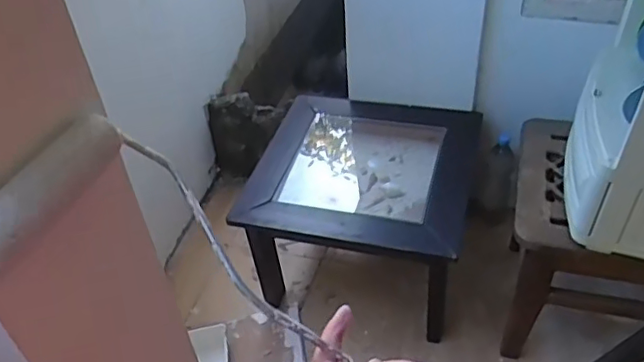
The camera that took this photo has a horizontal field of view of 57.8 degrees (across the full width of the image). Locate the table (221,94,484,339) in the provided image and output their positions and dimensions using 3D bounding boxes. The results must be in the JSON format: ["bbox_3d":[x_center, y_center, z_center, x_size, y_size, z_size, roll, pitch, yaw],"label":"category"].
[{"bbox_3d":[0.127,0.055,1.686,0.557,0.363,0.571,9,43,16],"label":"table"}]

